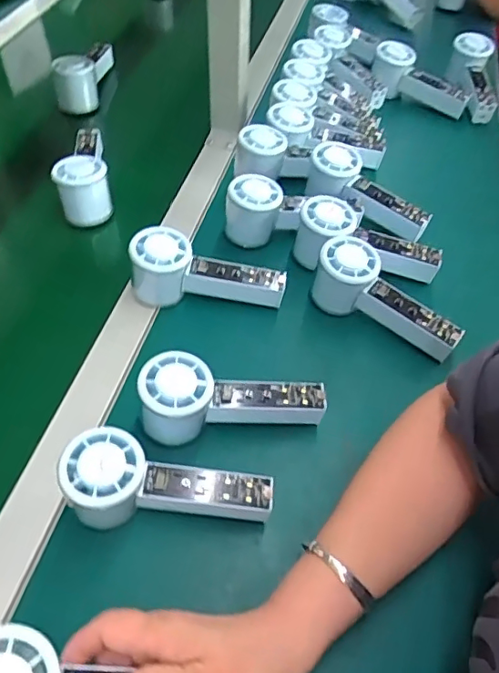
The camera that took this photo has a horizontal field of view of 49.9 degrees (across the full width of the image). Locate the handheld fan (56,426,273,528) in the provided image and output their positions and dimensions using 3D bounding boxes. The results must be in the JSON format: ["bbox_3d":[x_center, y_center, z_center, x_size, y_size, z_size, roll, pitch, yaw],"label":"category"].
[{"bbox_3d":[-0.063,0.114,0.398,0.149,0.047,0.056,14,51,-11],"label":"handheld fan"}]

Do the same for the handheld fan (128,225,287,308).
[{"bbox_3d":[-0.044,-0.057,0.538,0.150,0.059,0.049,13,51,-10],"label":"handheld fan"}]

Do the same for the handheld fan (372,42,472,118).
[{"bbox_3d":[0.259,-0.390,0.834,0.158,0.060,0.061,28,53,-6],"label":"handheld fan"}]

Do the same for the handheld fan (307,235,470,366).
[{"bbox_3d":[0.131,-0.034,0.530,0.153,0.062,0.055,35,57,5],"label":"handheld fan"}]

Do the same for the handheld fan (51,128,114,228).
[{"bbox_3d":[-0.197,-0.203,0.639,0.054,0.064,0.148,-8,53,-9],"label":"handheld fan"}]

